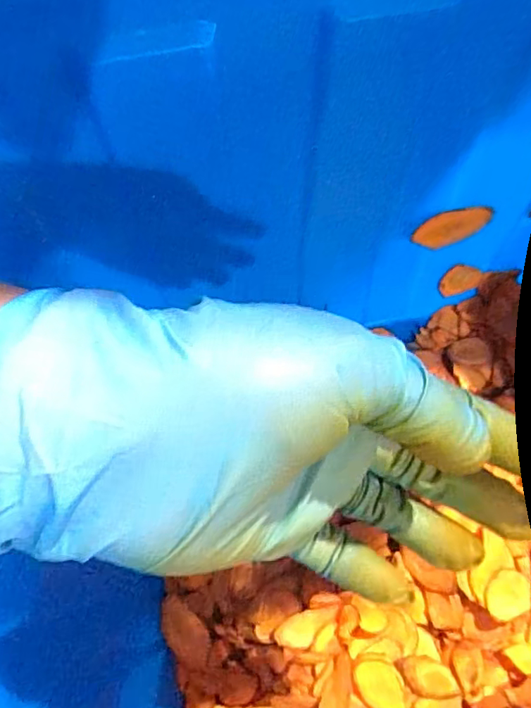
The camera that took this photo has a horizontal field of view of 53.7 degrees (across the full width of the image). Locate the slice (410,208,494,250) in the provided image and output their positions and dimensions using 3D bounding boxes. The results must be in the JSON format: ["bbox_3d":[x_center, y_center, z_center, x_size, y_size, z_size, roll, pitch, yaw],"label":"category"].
[{"bbox_3d":[0.163,-0.110,0.464,0.067,0.052,0.004,-10,70,-4],"label":"slice"}]

